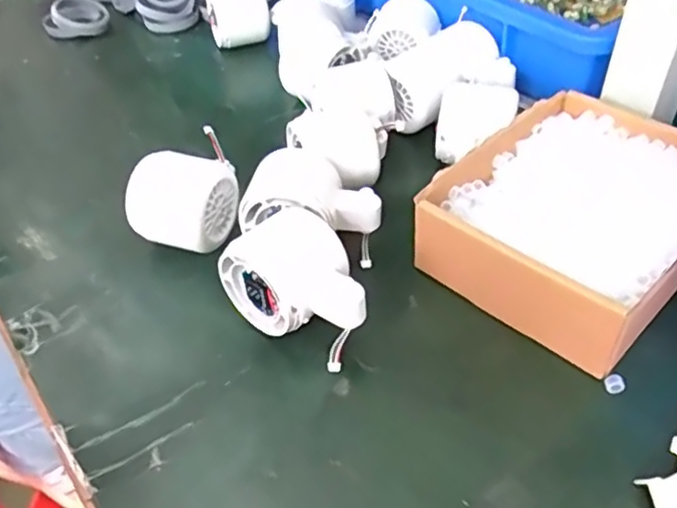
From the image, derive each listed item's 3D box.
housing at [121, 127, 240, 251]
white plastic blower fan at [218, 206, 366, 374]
[{"bbox_3d":[-0.099,-0.036,0.412,0.057,0.054,0.056,13,46,17],"label":"housing"},{"bbox_3d":[-0.019,0.020,0.356,0.057,0.057,0.078,-36,52,-29],"label":"white plastic blower fan"}]

